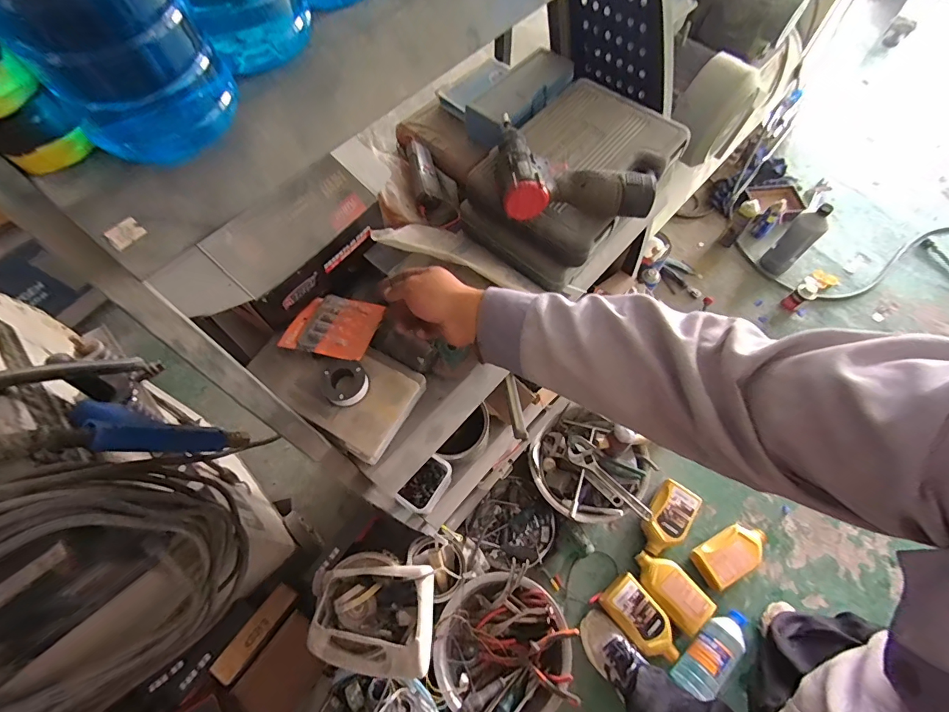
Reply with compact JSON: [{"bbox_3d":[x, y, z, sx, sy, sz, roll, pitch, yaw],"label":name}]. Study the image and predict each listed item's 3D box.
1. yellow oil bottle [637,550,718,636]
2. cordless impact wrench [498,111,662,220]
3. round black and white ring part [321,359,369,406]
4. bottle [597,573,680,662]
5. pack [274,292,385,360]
[{"bbox_3d":[0.549,0.652,1.192,0.117,0.055,0.219,-38,70,-17],"label":"yellow oil bottle"},{"bbox_3d":[0.135,-0.260,0.579,0.195,0.059,0.166,1,64,0],"label":"cordless impact wrench"},{"bbox_3d":[-0.157,0.030,0.511,0.053,0.022,0.053,0,64,0],"label":"round black and white ring part"},{"bbox_3d":[0.458,0.721,1.160,0.120,0.054,0.224,-37,70,-16],"label":"bottle"},{"bbox_3d":[-0.180,-0.043,0.547,0.104,0.014,0.102,9,46,1],"label":"pack"}]

